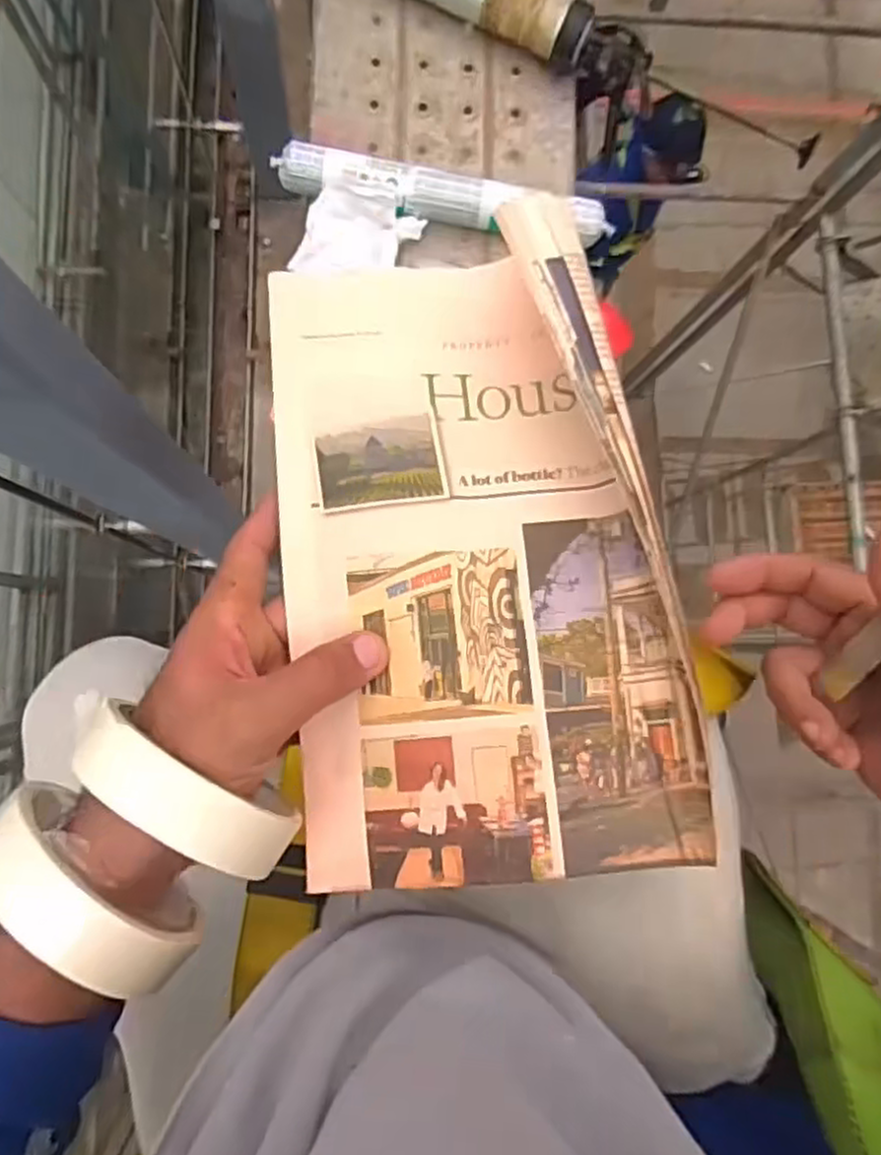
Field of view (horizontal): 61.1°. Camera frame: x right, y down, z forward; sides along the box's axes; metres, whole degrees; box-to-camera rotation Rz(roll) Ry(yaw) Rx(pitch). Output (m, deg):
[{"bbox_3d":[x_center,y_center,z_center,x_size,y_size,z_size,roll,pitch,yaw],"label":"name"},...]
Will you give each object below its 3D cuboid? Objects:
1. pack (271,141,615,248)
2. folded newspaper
[{"bbox_3d":[0.004,-0.402,0.784,0.355,0.039,0.049,8,85,-4],"label":"pack"},{"bbox_3d":[0.013,-0.014,0.327,0.158,0.059,0.276,-5,86,-6],"label":"folded newspaper"}]

